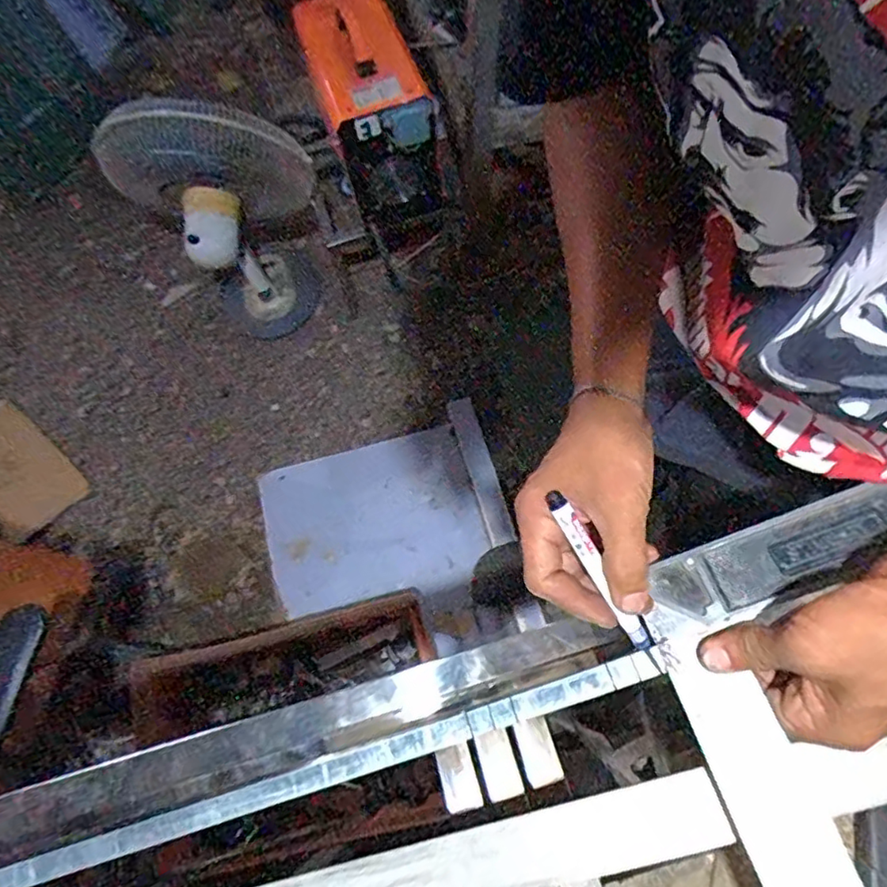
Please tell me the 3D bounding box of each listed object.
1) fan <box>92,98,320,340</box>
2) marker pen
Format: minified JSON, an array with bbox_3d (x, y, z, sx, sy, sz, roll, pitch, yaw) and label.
[{"bbox_3d":[-0.457,-0.550,1.329,0.355,0.662,0.301,-15,67,-5],"label":"fan"},{"bbox_3d":[0.091,0.076,0.335,0.011,0.009,0.107,-35,100,-14],"label":"marker pen"}]

